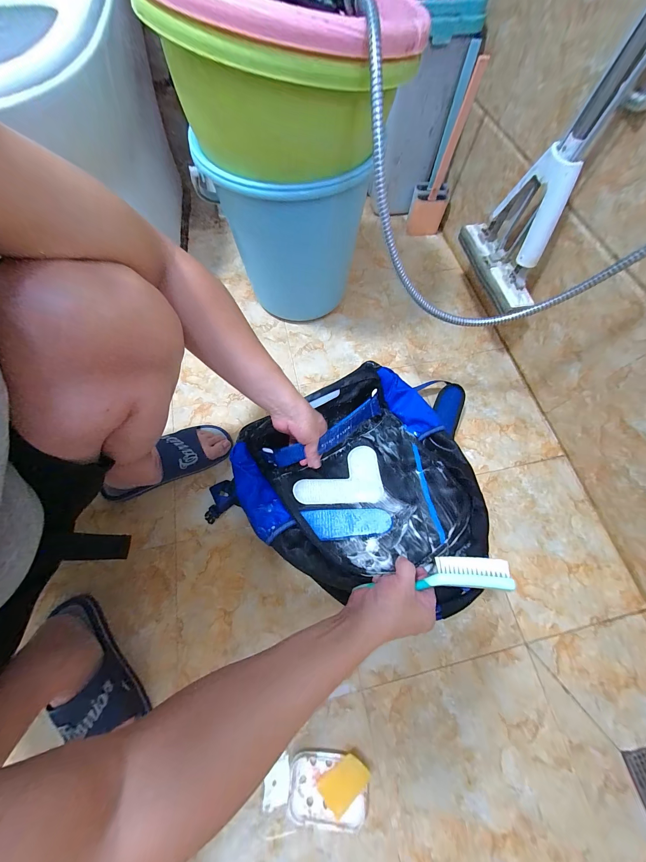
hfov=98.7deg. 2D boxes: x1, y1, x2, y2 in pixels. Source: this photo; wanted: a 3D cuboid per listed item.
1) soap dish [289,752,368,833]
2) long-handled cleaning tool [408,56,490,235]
[{"bbox_3d":[0.008,0.535,0.414,0.112,0.026,0.079,2,68,1],"label":"soap dish"},{"bbox_3d":[0.328,-0.740,0.761,0.100,0.341,0.088,15,69,6],"label":"long-handled cleaning tool"}]

